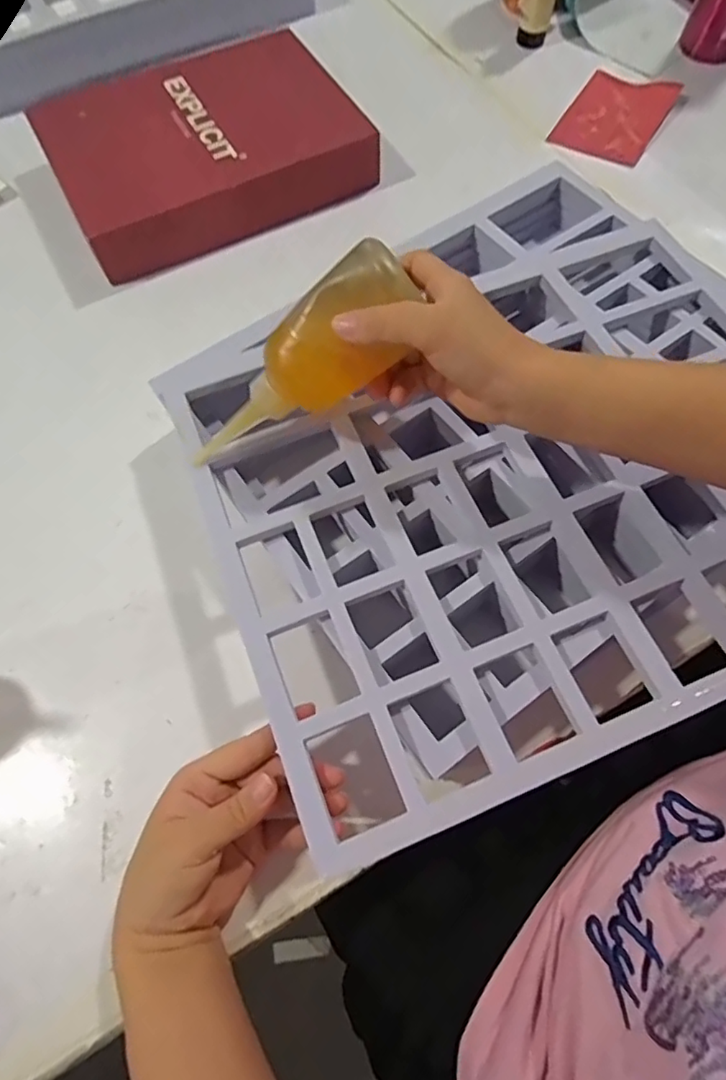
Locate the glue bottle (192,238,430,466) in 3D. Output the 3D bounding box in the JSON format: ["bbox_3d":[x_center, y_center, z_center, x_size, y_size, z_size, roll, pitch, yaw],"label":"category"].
[{"bbox_3d":[-0.041,-0.101,0.354,0.174,0.041,0.049,-38,65,30],"label":"glue bottle"}]

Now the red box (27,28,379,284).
[{"bbox_3d":[-0.158,-0.400,0.582,0.299,0.049,0.225,-29,69,-11],"label":"red box"}]

